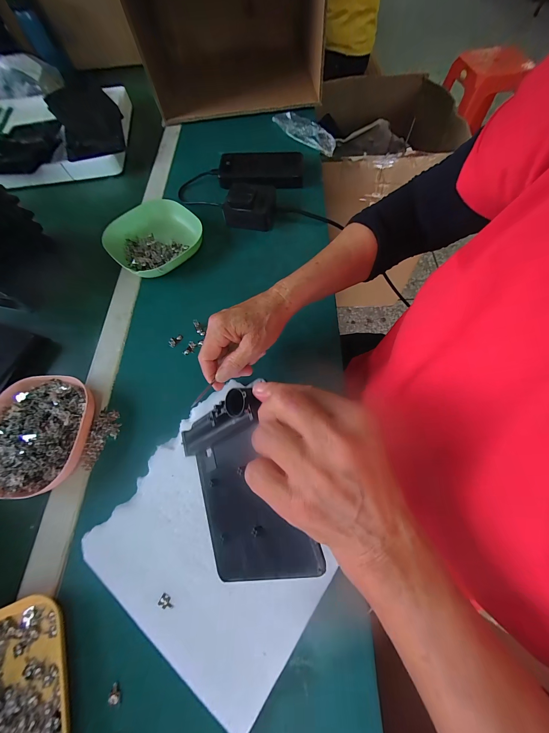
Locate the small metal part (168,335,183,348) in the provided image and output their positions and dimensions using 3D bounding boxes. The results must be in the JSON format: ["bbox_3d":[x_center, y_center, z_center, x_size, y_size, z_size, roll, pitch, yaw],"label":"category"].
[{"bbox_3d":[-0.139,-0.037,0.373,0.012,0.004,0.022,34,71,17],"label":"small metal part"}]

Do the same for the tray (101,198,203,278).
[{"bbox_3d":[-0.192,-0.204,0.436,0.137,0.040,0.144,-38,68,-13],"label":"tray"}]

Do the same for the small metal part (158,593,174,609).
[{"bbox_3d":[-0.099,0.216,0.244,0.014,0.004,0.010,24,68,14],"label":"small metal part"}]

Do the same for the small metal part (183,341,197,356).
[{"bbox_3d":[-0.117,-0.025,0.366,0.013,0.004,0.021,25,69,14],"label":"small metal part"}]

